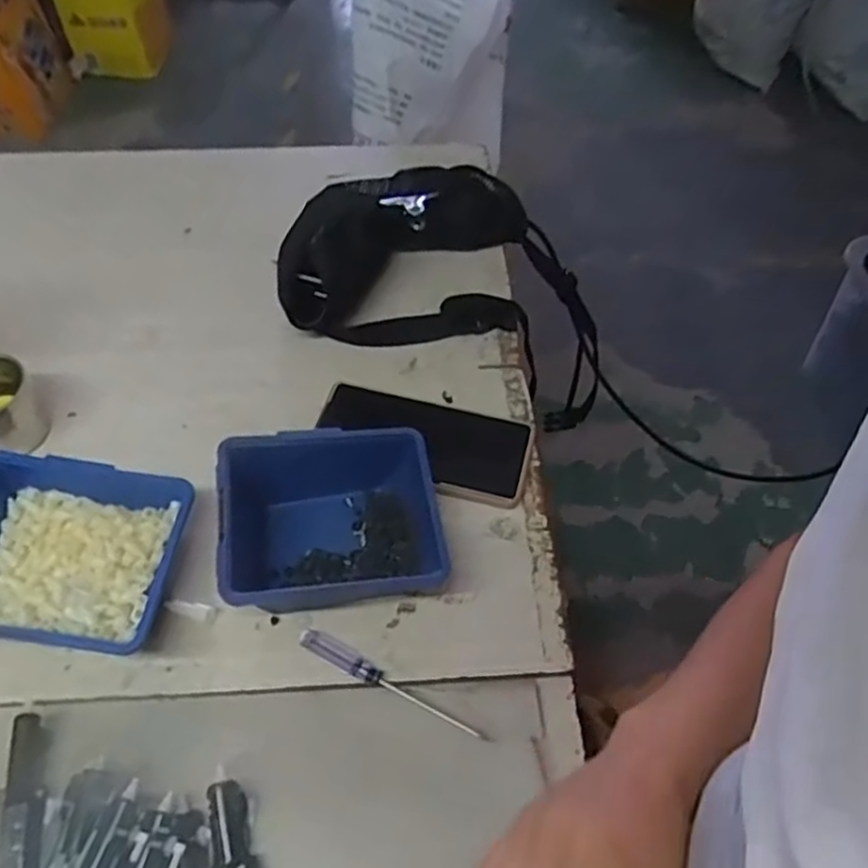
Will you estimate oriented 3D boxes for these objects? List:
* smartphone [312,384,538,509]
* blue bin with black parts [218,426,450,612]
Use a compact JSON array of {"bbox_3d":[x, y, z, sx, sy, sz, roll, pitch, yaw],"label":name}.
[{"bbox_3d":[-0.008,0.003,0.558,0.166,0.010,0.079,16,56,9],"label":"smartphone"},{"bbox_3d":[-0.070,0.061,0.487,0.137,0.068,0.120,-7,55,-7],"label":"blue bin with black parts"}]

